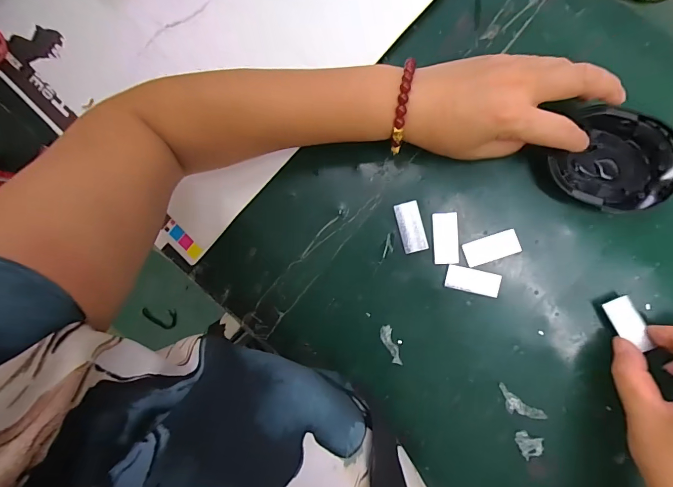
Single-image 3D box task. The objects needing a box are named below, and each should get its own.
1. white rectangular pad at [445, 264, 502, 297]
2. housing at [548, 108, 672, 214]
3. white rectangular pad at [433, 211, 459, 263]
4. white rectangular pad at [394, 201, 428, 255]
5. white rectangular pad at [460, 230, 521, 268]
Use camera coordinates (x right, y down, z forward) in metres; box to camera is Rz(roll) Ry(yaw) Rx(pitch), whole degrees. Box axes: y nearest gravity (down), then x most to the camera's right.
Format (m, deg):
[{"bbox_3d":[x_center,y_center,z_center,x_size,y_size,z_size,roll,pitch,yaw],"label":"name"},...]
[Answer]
[{"bbox_3d":[0.113,0.031,0.307,0.042,0.004,0.020,12,92,10],"label":"white rectangular pad"},{"bbox_3d":[0.210,-0.059,0.284,0.085,0.024,0.073,24,92,9],"label":"housing"},{"bbox_3d":[0.092,-0.004,0.311,0.020,0.004,0.043,-2,90,10],"label":"white rectangular pad"},{"bbox_3d":[0.064,-0.014,0.317,0.020,0.004,0.042,-14,87,10],"label":"white rectangular pad"},{"bbox_3d":[0.128,0.004,0.306,0.043,0.004,0.020,-19,87,10],"label":"white rectangular pad"}]

